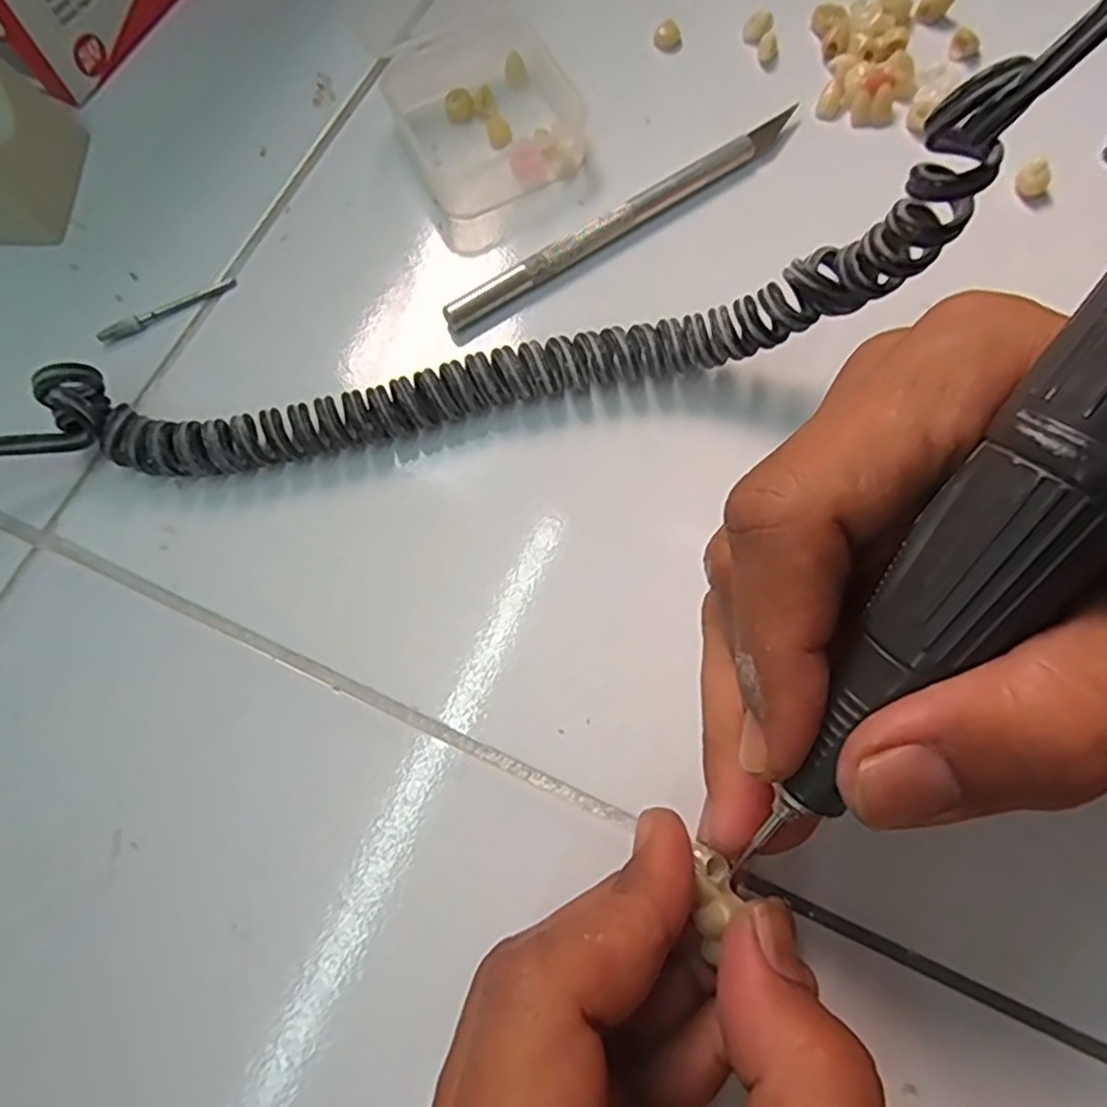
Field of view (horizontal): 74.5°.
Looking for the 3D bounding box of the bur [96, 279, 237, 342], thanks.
[{"bbox_3d":[-0.121,-0.076,0.228,0.043,0.006,0.004,-31,74,-9],"label":"bur"}]

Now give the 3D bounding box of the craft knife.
[{"bbox_3d":[0.025,-0.107,0.231,0.133,0.010,0.009,-34,74,-9],"label":"craft knife"}]

